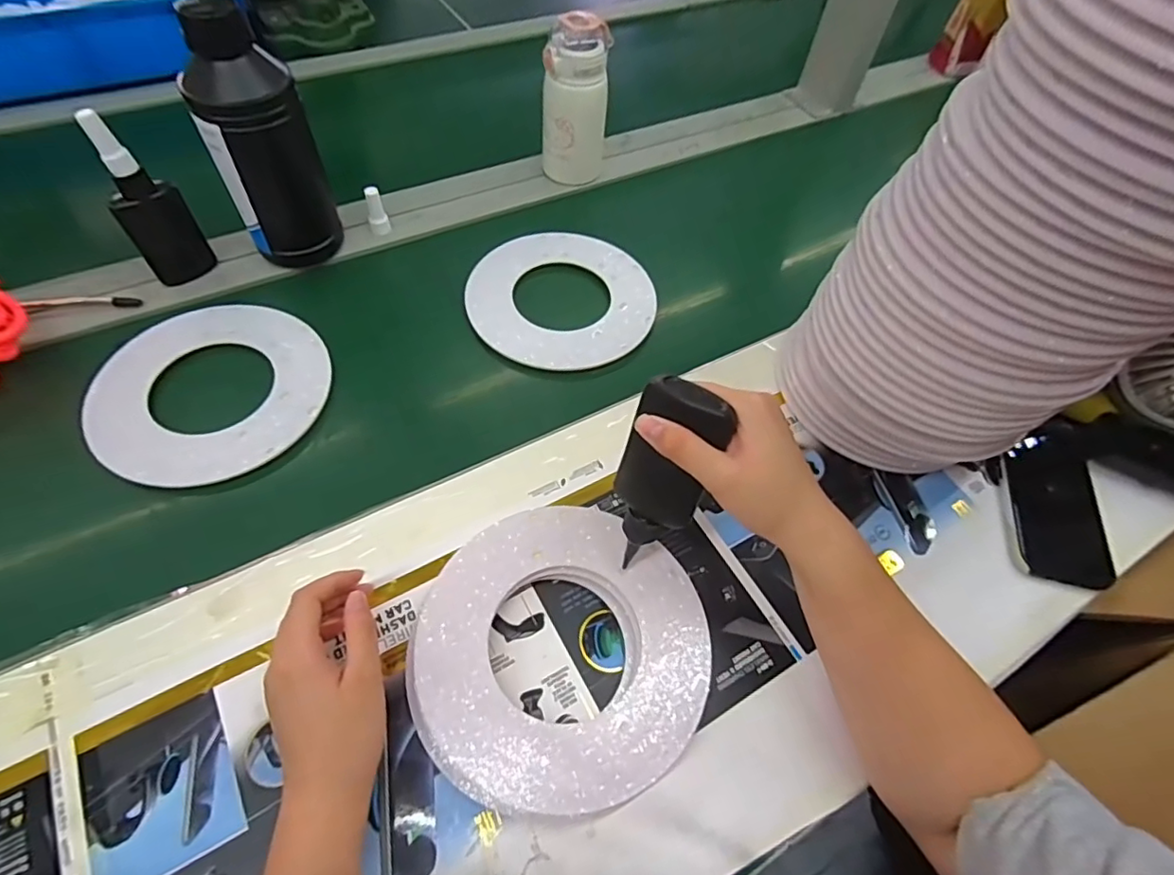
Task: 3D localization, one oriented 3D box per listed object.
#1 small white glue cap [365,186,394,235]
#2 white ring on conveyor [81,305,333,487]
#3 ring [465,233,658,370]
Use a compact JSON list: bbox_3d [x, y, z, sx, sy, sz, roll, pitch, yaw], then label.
[{"bbox_3d":[-0.225,-0.242,0.624,0.022,0.044,0.027,-17,60,-15],"label":"small white glue cap"},{"bbox_3d":[-0.329,-0.045,0.516,0.188,0.010,0.192,5,57,-7],"label":"white ring on conveyor"},{"bbox_3d":[-0.027,-0.147,0.610,0.189,0.013,0.184,2,57,-3],"label":"ring"}]

